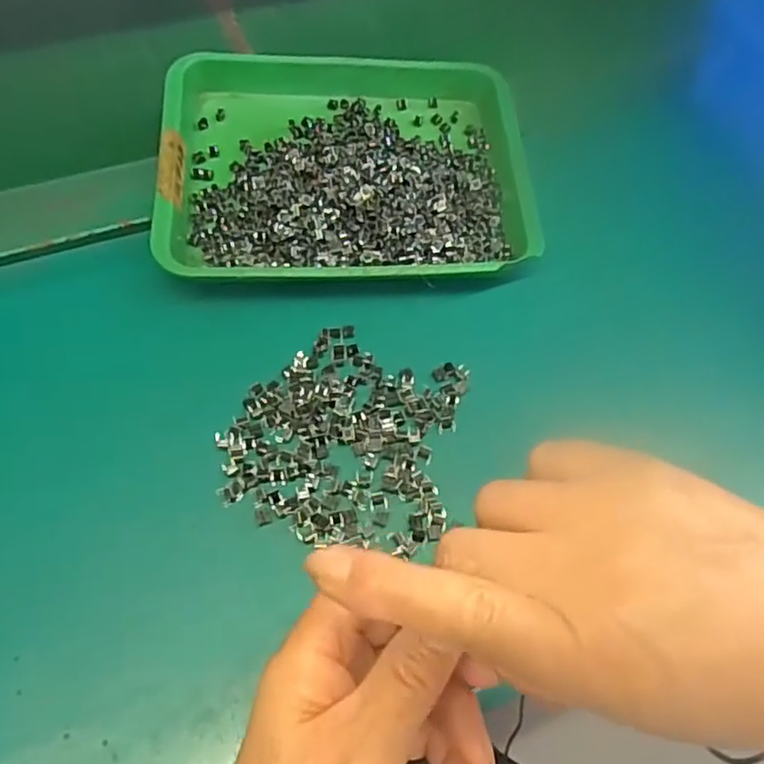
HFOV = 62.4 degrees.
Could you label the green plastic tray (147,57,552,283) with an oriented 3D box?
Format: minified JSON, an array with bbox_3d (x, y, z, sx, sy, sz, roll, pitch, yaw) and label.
[{"bbox_3d":[-0.018,-0.141,0.388,0.219,0.029,0.193,-2,61,-4],"label":"green plastic tray"}]

